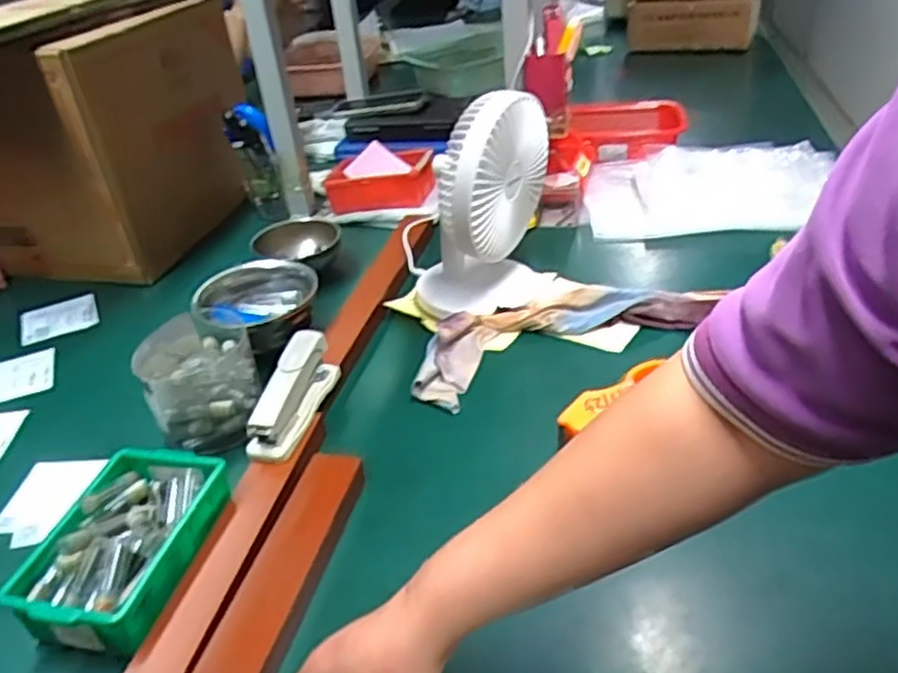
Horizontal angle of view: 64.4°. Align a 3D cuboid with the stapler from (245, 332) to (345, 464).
[{"bbox_3d":[-0.135,0.048,0.620,0.035,0.062,0.122,4,35,15],"label":"stapler"}]

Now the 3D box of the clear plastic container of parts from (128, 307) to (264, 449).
[{"bbox_3d":[-0.229,0.041,0.661,0.100,0.078,0.102,-16,35,-14],"label":"clear plastic container of parts"}]

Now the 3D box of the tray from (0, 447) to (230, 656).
[{"bbox_3d":[-0.233,0.156,0.519,0.100,0.057,0.145,5,35,17],"label":"tray"}]

